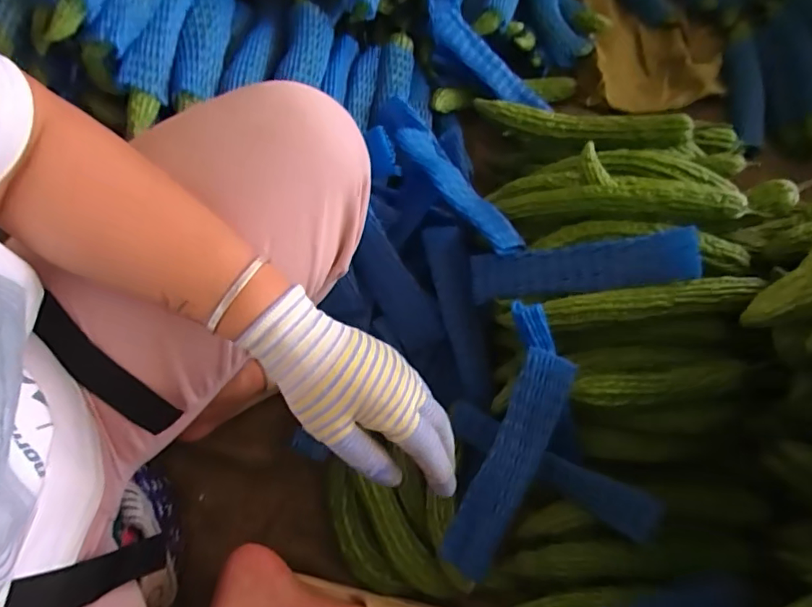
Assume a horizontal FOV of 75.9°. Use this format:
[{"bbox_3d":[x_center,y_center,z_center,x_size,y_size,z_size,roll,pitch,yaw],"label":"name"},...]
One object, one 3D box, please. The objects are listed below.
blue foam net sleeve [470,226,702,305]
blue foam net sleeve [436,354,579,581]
[{"bbox_3d":[0.193,-0.040,0.581,0.238,0.027,0.049,-6,64,16],"label":"blue foam net sleeve"},{"bbox_3d":[0.101,0.164,0.522,0.051,0.021,0.239,25,93,11],"label":"blue foam net sleeve"}]

